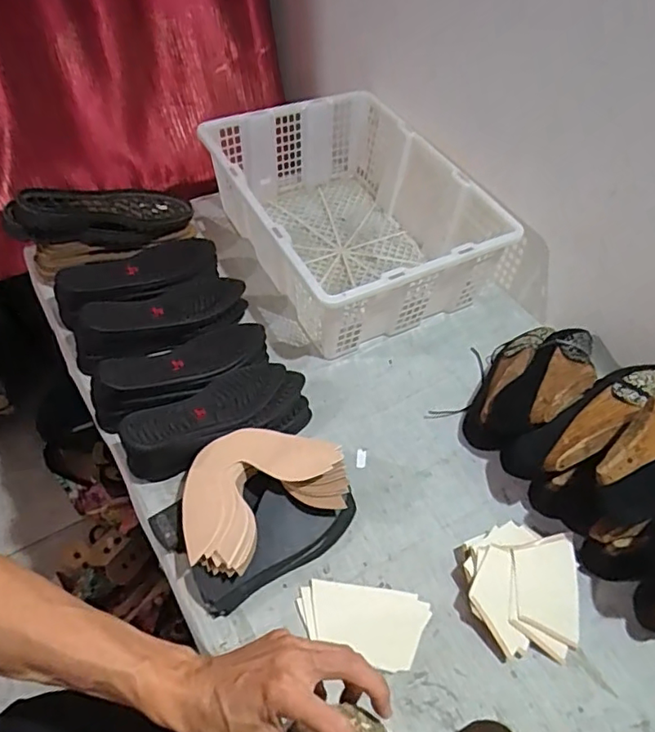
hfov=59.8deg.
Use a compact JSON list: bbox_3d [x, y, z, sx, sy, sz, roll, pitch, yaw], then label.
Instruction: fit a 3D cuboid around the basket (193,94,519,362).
[{"bbox_3d":[0.038,-0.254,0.971,0.352,0.174,0.456,-20,56,-20],"label":"basket"}]

